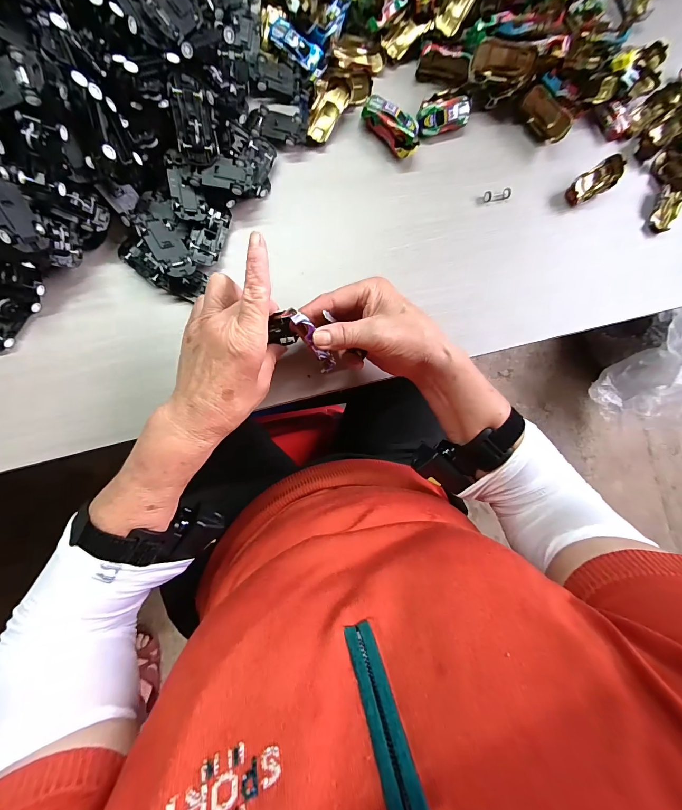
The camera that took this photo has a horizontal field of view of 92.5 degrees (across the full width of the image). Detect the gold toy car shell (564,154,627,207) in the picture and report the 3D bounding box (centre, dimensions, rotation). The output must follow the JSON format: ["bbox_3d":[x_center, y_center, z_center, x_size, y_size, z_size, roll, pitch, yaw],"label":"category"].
[{"bbox_3d":[0.312,-0.275,0.400,0.067,0.025,0.031,-32,94,-8],"label":"gold toy car shell"}]

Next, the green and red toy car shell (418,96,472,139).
[{"bbox_3d":[0.116,-0.326,0.371,0.072,0.018,0.026,-29,93,-8],"label":"green and red toy car shell"}]

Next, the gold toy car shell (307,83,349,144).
[{"bbox_3d":[-0.015,-0.312,0.351,0.025,0.016,0.059,29,85,-7],"label":"gold toy car shell"}]

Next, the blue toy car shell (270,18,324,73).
[{"bbox_3d":[-0.045,-0.380,0.343,0.069,0.011,0.028,40,83,-6],"label":"blue toy car shell"}]

